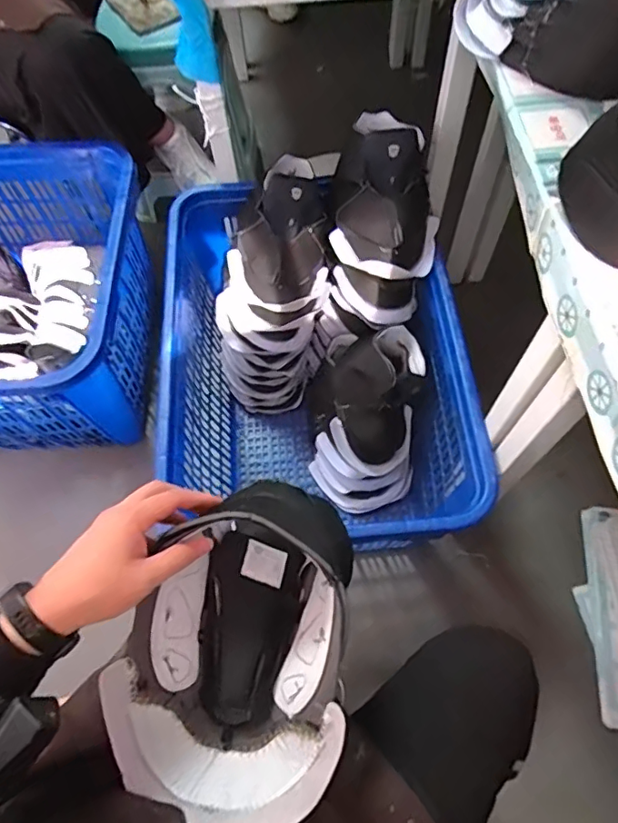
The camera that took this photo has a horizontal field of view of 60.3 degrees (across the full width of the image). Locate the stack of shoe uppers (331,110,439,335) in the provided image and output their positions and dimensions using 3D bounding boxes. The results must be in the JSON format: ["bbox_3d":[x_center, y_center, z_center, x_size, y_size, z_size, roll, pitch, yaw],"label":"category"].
[{"bbox_3d":[0.138,-0.324,0.992,0.192,0.397,0.142,3,31,2],"label":"stack of shoe uppers"}]

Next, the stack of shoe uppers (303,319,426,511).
[{"bbox_3d":[0.109,0.010,1.083,0.209,0.302,0.291,0,64,3],"label":"stack of shoe uppers"}]

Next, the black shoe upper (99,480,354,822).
[{"bbox_3d":[-0.065,0.198,0.467,0.190,0.119,0.278,5,63,4],"label":"black shoe upper"}]

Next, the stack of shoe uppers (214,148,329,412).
[{"bbox_3d":[-0.080,-0.227,1.125,0.218,0.538,0.202,18,44,10],"label":"stack of shoe uppers"}]

